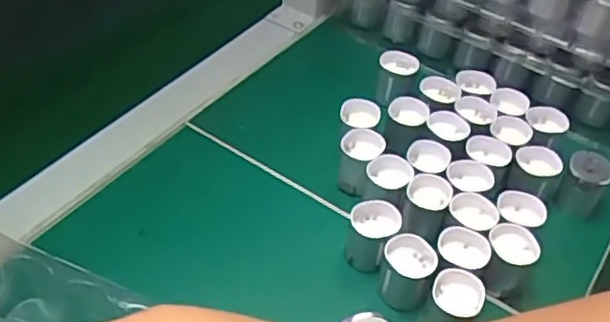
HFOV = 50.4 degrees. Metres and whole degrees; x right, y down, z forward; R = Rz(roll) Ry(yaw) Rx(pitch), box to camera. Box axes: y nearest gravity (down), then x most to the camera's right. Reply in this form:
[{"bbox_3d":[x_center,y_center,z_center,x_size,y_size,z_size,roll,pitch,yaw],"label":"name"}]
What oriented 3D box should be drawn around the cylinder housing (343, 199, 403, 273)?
[{"bbox_3d":[0.041,0.047,0.402,0.029,0.034,0.031,3,45,-3],"label":"cylinder housing"}]

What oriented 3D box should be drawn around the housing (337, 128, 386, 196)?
[{"bbox_3d":[0.038,0.002,0.445,0.028,0.034,0.031,10,45,4],"label":"housing"}]

